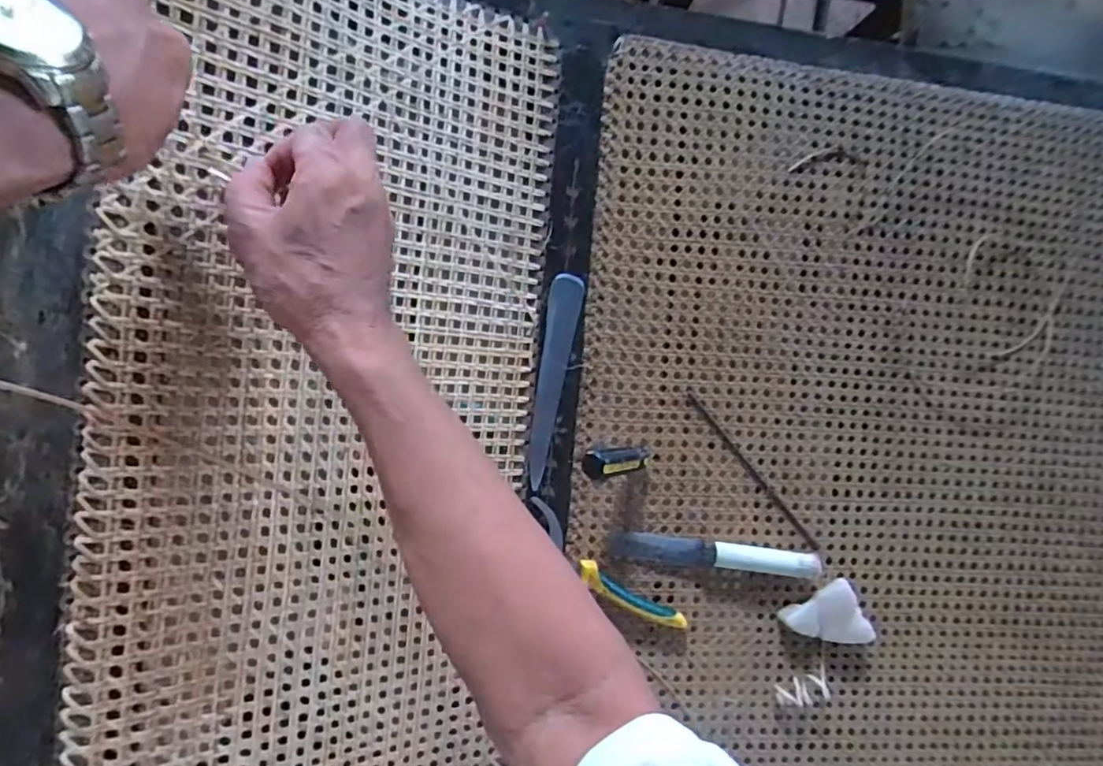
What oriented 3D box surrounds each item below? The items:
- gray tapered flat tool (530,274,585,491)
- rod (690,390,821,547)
[{"bbox_3d":[-0.002,-0.003,0.509,0.027,0.004,0.180,11,90,-7],"label":"gray tapered flat tool"},{"bbox_3d":[0.174,0.075,0.506,0.007,0.007,0.177,-40,96,-5],"label":"rod"}]

